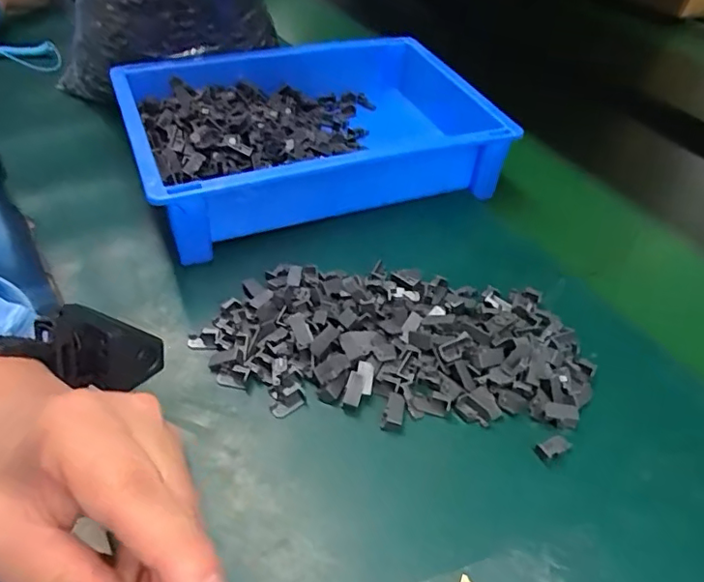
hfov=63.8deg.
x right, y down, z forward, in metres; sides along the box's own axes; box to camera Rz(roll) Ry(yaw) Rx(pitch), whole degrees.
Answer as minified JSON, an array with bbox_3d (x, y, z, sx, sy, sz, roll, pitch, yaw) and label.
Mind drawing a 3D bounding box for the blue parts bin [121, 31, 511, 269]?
[{"bbox_3d":[-0.041,-0.147,0.517,0.306,0.069,0.210,-15,48,-18],"label":"blue parts bin"}]

